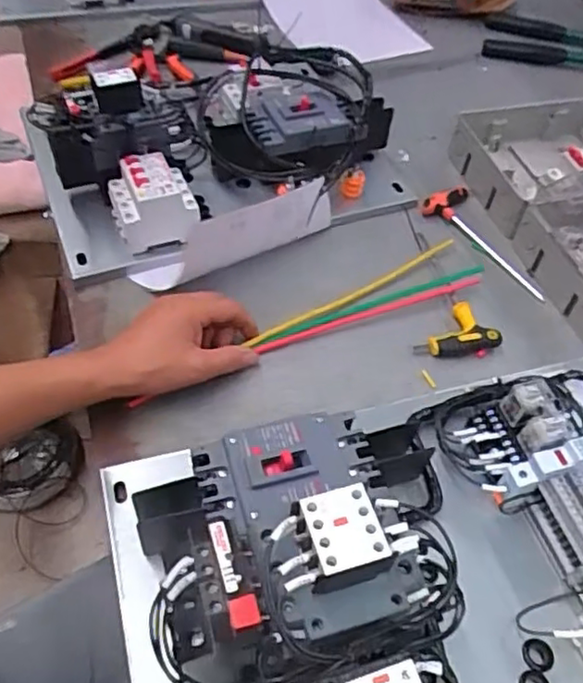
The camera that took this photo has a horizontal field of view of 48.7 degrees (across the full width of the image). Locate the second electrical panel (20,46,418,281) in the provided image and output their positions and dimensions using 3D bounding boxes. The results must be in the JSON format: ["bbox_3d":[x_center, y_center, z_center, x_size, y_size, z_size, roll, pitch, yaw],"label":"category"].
[{"bbox_3d":[-0.089,-0.271,0.759,0.415,0.110,0.382,-17,54,-17],"label":"second electrical panel"}]

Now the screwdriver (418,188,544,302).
[{"bbox_3d":[0.224,-0.113,0.735,0.066,0.025,0.173,-21,56,-19],"label":"screwdriver"}]

